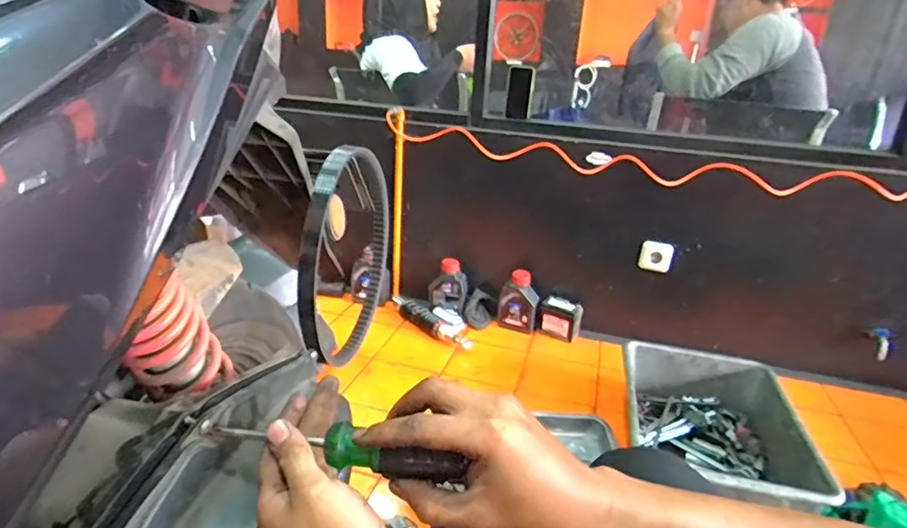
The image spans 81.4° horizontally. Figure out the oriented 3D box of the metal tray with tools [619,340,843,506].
[{"bbox_3d":[0.543,0.359,1.123,0.331,0.145,0.460,8,21,11],"label":"metal tray with tools"}]

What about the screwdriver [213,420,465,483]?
[{"bbox_3d":[-0.077,0.121,0.351,0.176,0.029,0.027,2,19,19],"label":"screwdriver"}]

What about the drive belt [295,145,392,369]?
[{"bbox_3d":[-0.134,-0.004,0.695,0.047,0.285,0.262,6,21,6],"label":"drive belt"}]

